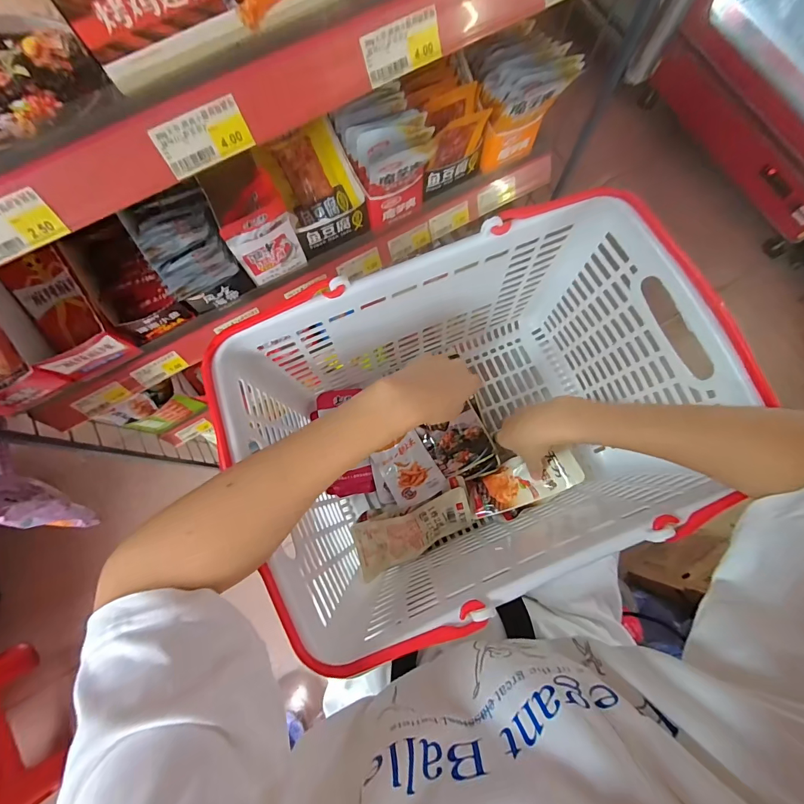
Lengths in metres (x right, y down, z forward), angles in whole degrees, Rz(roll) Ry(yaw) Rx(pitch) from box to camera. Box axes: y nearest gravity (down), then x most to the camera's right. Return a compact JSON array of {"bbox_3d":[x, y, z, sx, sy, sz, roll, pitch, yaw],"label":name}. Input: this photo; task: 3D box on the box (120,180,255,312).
[{"bbox_3d":[-0.231,-0.166,0.433,0.079,0.089,0.108,-27,79,-5],"label":"box"}]

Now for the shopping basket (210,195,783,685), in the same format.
[{"bbox_3d":[0.078,0.027,0.436,0.432,0.224,0.312,-23,78,-4],"label":"shopping basket"}]

